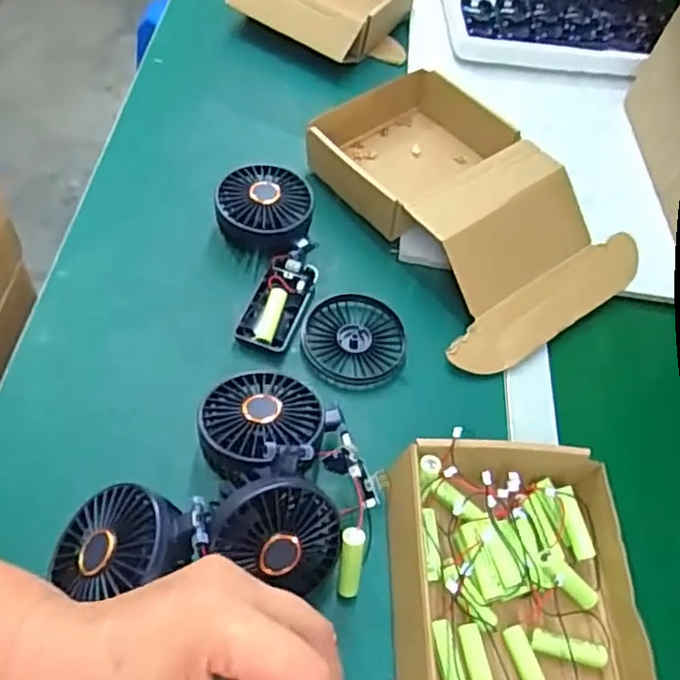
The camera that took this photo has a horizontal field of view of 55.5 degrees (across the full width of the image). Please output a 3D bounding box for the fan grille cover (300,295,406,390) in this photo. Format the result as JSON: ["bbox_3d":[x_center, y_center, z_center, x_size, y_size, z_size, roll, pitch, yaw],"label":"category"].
[{"bbox_3d":[0.013,0.000,0.552,0.084,0.011,0.090,24,55,7],"label":"fan grille cover"}]

